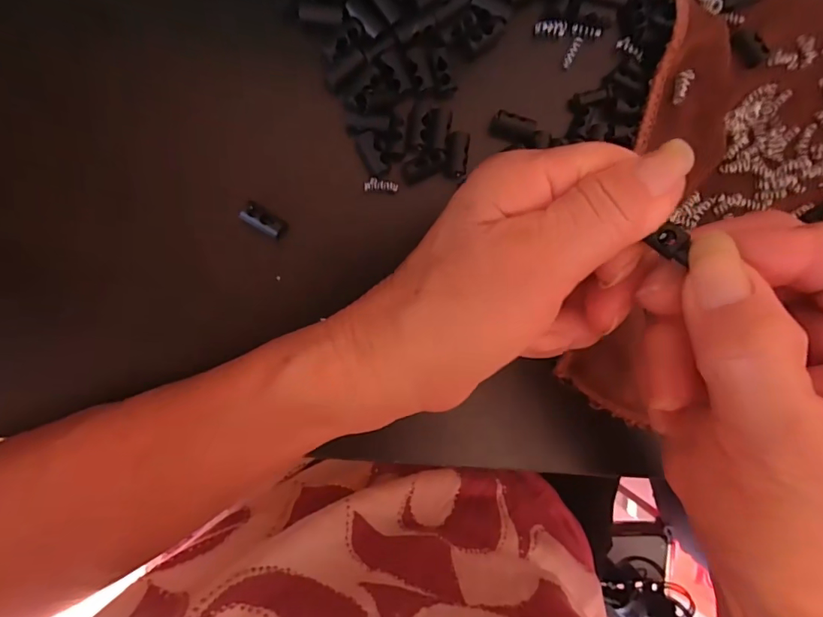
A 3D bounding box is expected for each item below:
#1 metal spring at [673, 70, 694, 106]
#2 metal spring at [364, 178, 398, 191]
[{"bbox_3d":[0.123,-0.100,0.220,0.006,0.004,0.015,4,93,-8],"label":"metal spring"},{"bbox_3d":[-0.013,-0.055,0.214,0.015,0.004,0.005,-2,94,-7],"label":"metal spring"}]

